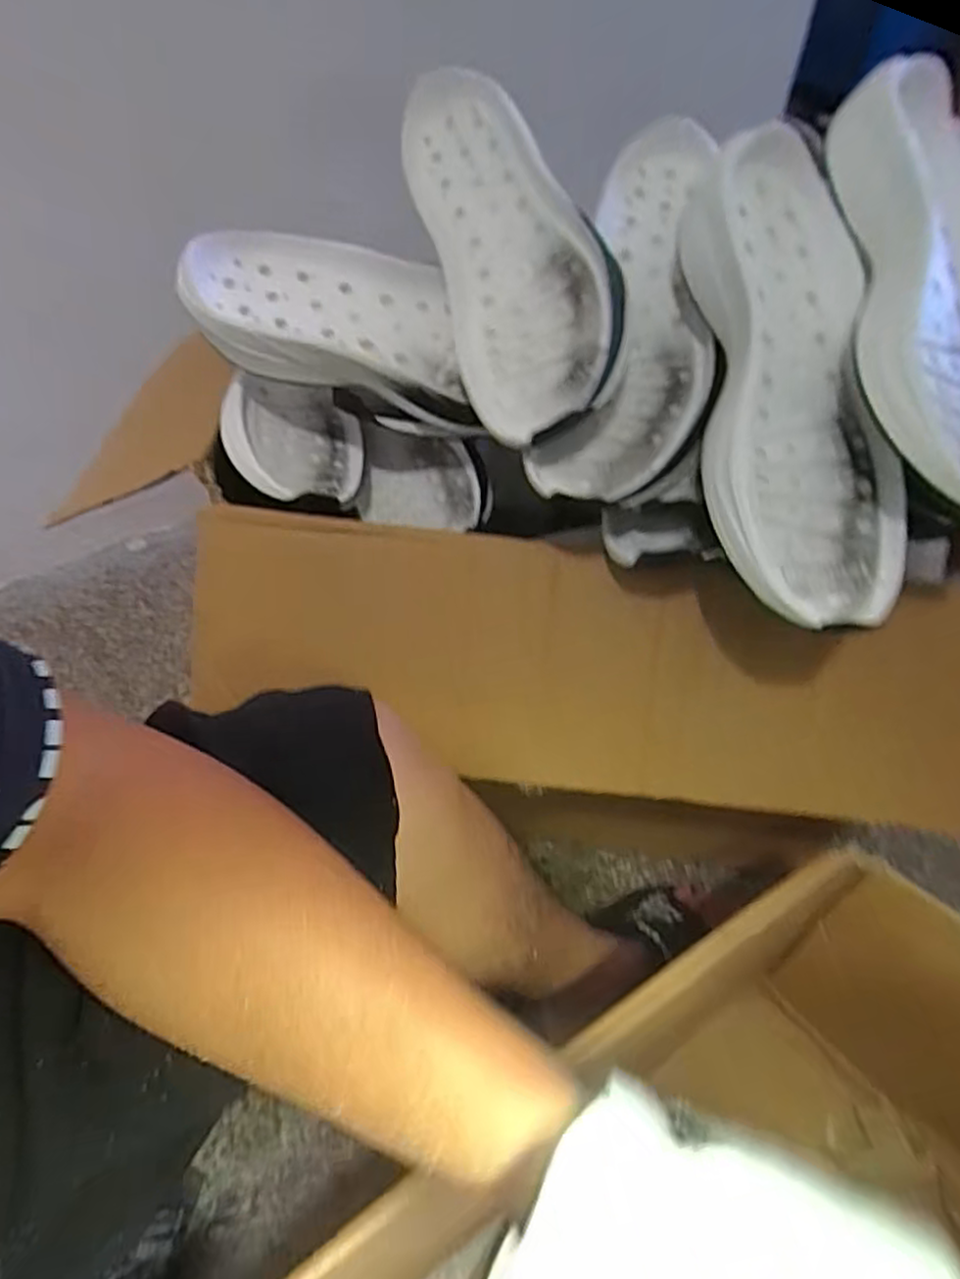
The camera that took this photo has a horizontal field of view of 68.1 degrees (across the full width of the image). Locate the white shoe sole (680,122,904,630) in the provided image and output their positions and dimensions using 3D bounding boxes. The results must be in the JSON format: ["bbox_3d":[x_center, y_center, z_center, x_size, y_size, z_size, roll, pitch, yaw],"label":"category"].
[{"bbox_3d":[0.187,-0.157,0.424,0.118,0.046,0.313,0,76,0],"label":"white shoe sole"}]

